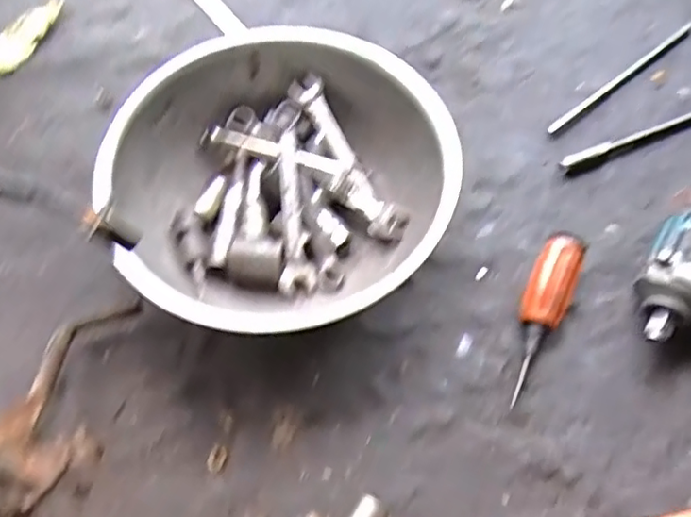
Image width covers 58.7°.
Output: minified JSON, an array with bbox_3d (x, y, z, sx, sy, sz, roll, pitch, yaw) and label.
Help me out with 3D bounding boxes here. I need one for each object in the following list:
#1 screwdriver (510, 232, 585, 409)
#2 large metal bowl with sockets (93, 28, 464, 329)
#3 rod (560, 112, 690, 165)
[{"bbox_3d":[0.153,0.044,0.488,0.037,0.031,0.137,29,78,8],"label":"screwdriver"},{"bbox_3d":[-0.055,-0.056,0.501,0.245,0.092,0.264,33,67,15],"label":"large metal bowl with sockets"},{"bbox_3d":[0.333,-0.142,0.598,0.296,0.015,0.015,-22,66,-12],"label":"rod"}]

